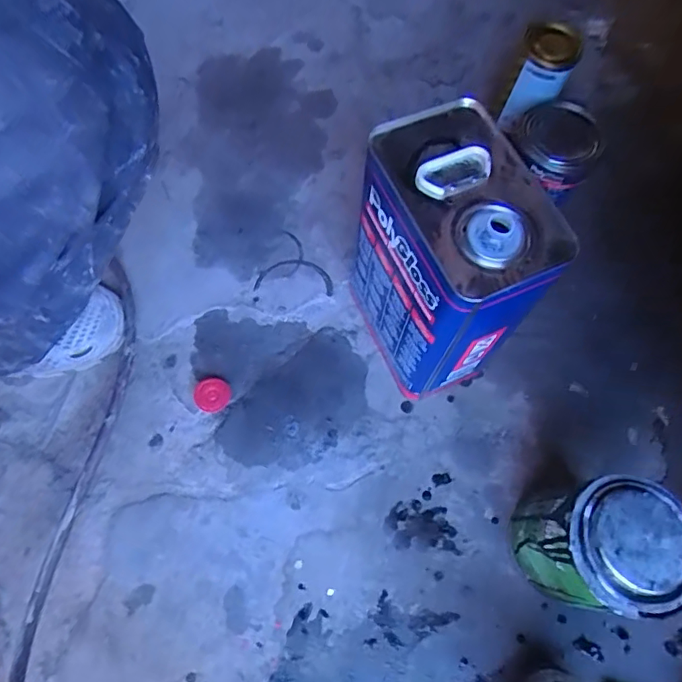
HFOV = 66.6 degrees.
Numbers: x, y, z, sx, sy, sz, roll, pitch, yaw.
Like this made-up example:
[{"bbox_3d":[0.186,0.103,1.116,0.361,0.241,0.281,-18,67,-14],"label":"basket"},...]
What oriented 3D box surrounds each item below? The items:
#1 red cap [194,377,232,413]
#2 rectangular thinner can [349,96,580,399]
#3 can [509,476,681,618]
[{"bbox_3d":[-0.142,0.060,0.571,0.038,0.018,0.035,1,67,-2],"label":"red cap"},{"bbox_3d":[0.084,-0.064,0.497,0.106,0.258,0.178,-21,70,-14],"label":"rectangular thinner can"},{"bbox_3d":[0.227,0.184,0.466,0.104,0.146,0.098,2,66,-5],"label":"can"}]

